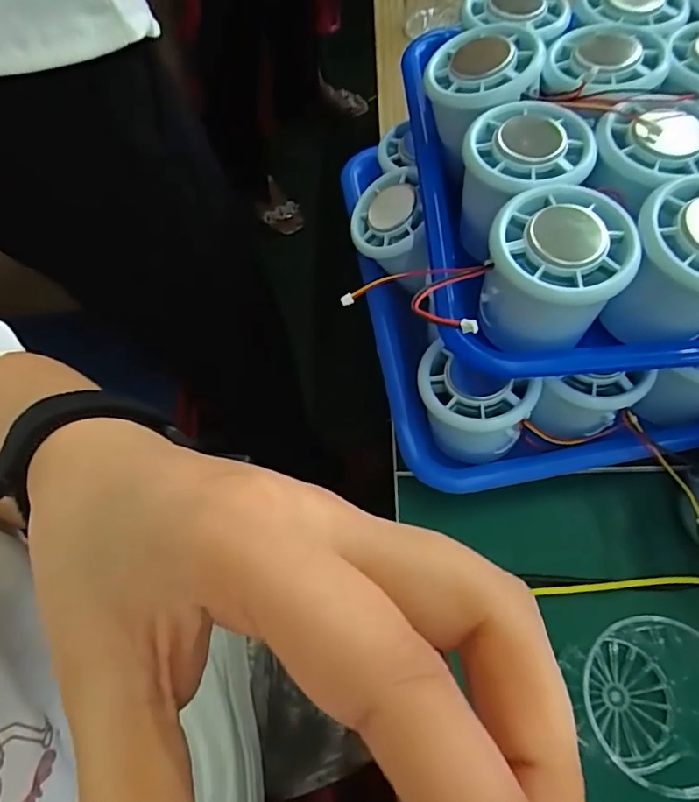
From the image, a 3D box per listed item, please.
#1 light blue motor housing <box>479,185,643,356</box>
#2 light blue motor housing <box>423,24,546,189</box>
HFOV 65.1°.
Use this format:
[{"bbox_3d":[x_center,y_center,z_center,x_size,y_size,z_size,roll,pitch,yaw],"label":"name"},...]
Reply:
[{"bbox_3d":[0.085,-0.053,0.235,0.053,0.049,0.053,-1,63,1],"label":"light blue motor housing"},{"bbox_3d":[0.065,-0.156,0.284,0.051,0.051,0.054,-1,63,1],"label":"light blue motor housing"}]

